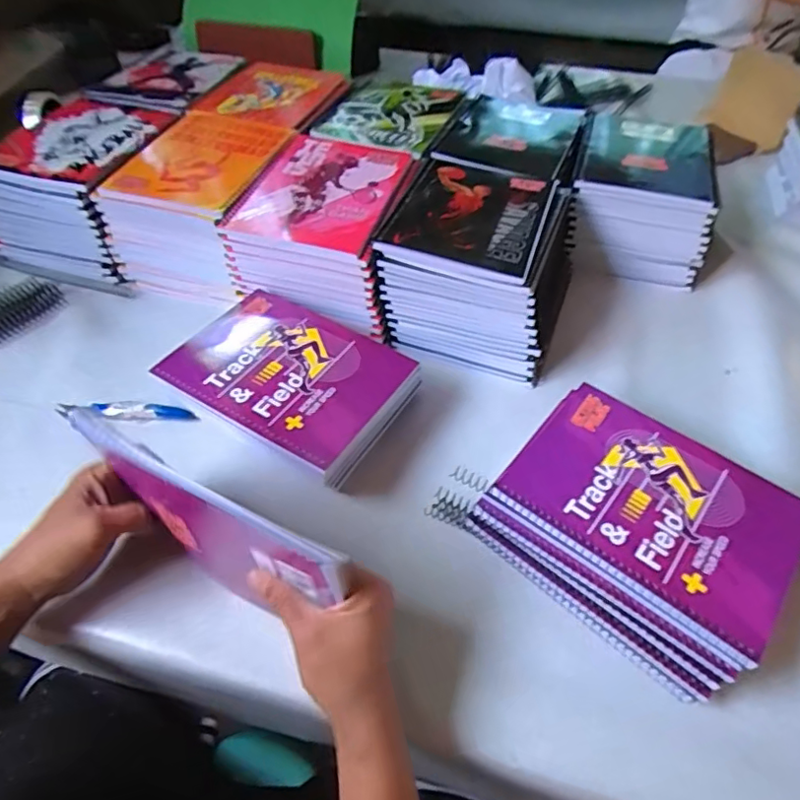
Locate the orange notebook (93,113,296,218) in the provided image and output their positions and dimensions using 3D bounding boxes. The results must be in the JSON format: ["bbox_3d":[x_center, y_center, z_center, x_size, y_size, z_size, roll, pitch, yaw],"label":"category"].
[{"bbox_3d":[-0.217,-0.275,0.631,0.145,0.018,0.199,12,52,10],"label":"orange notebook"}]

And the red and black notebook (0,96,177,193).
[{"bbox_3d":[-0.380,-0.307,0.657,0.179,0.017,0.191,12,52,9],"label":"red and black notebook"}]

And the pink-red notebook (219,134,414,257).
[{"bbox_3d":[-0.082,-0.224,0.589,0.152,0.011,0.185,13,52,10],"label":"pink-red notebook"}]

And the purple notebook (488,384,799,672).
[{"bbox_3d":[0.192,0.076,0.422,0.194,0.009,0.152,33,58,24],"label":"purple notebook"}]

